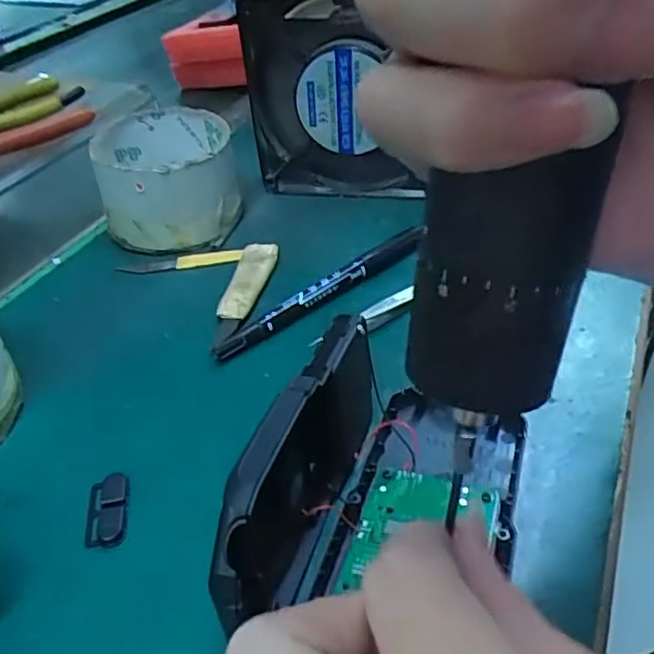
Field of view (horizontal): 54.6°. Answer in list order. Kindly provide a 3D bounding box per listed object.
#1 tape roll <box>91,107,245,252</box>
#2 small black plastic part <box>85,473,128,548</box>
[{"bbox_3d":[-0.093,-0.088,0.380,0.079,0.056,0.081,-8,40,-3],"label":"tape roll"},{"bbox_3d":[-0.082,0.067,0.236,0.015,0.004,0.031,-11,40,-7],"label":"small black plastic part"}]

